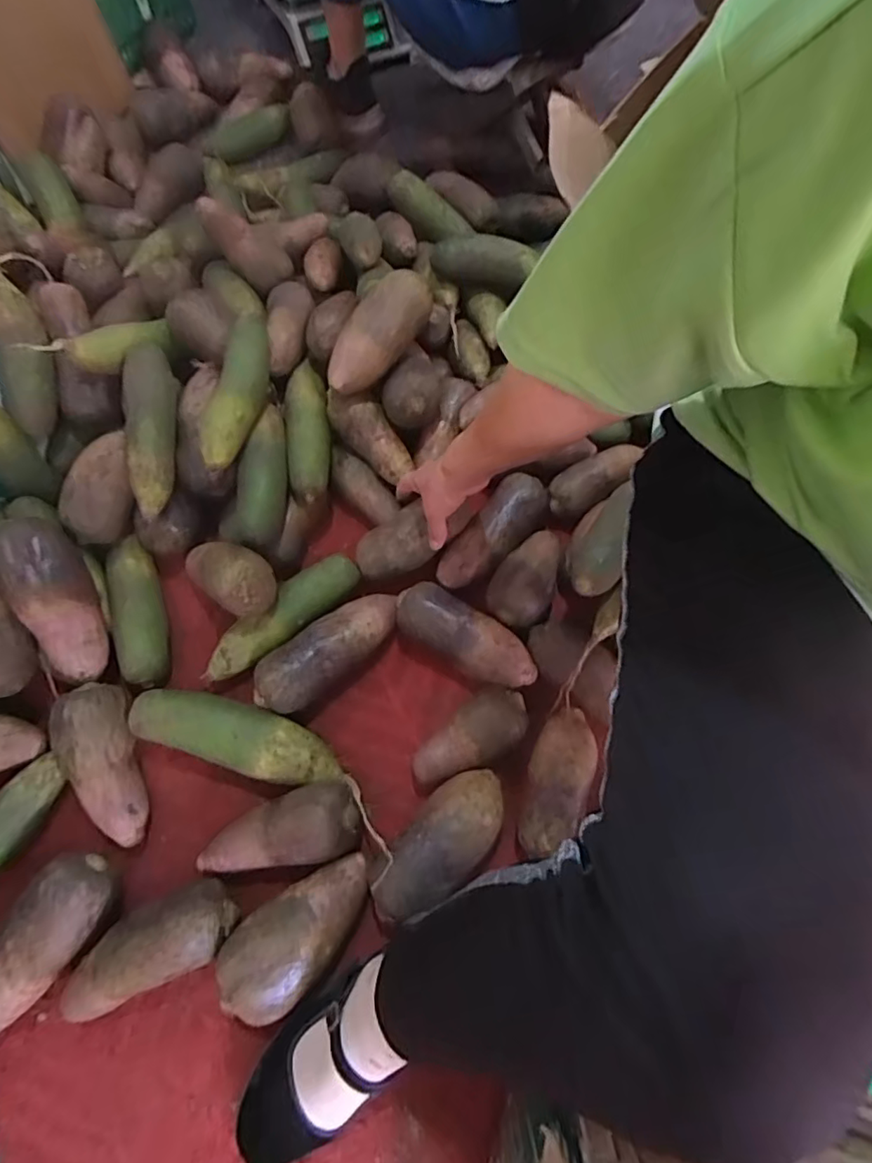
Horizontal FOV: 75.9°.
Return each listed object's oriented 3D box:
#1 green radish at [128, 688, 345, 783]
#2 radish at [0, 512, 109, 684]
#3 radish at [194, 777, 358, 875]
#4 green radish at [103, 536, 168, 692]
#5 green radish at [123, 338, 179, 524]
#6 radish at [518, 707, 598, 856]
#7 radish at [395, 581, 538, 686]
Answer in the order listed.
[{"bbox_3d":[-0.206,0.165,0.593,0.214,0.056,0.064,16,68,7],"label":"green radish"},{"bbox_3d":[-0.421,0.012,0.600,0.083,0.064,0.199,-32,89,-12],"label":"radish"},{"bbox_3d":[-0.156,0.248,0.551,0.157,0.055,0.068,-18,68,6],"label":"radish"},{"bbox_3d":[-0.356,0.036,0.666,0.046,0.054,0.182,-17,68,-7],"label":"green radish"},{"bbox_3d":[-0.328,-0.175,0.647,0.054,0.049,0.189,2,96,1],"label":"green radish"},{"bbox_3d":[0.124,0.193,0.560,0.059,0.049,0.154,20,51,8],"label":"radish"},{"bbox_3d":[0.032,0.063,0.627,0.167,0.054,0.065,32,71,13],"label":"radish"}]

